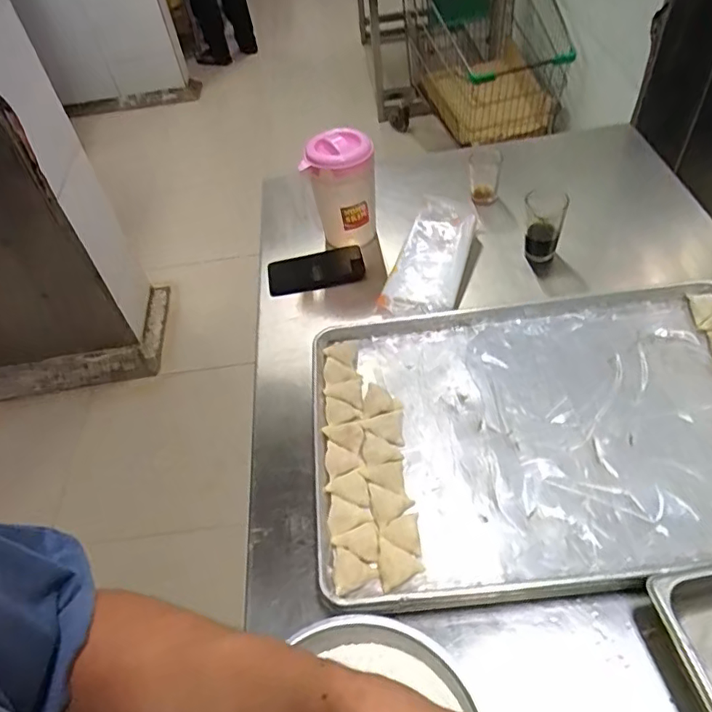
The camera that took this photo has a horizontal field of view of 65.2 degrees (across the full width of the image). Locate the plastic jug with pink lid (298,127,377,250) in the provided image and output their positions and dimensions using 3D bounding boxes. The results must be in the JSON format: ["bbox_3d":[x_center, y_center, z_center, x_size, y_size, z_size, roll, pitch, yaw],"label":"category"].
[{"bbox_3d":[-0.031,-0.279,0.972,0.122,0.191,0.103,-17,49,-7],"label":"plastic jug with pink lid"}]

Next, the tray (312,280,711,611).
[{"bbox_3d":[0.251,0.083,0.707,0.609,0.050,0.411,-7,51,0],"label":"tray"}]

